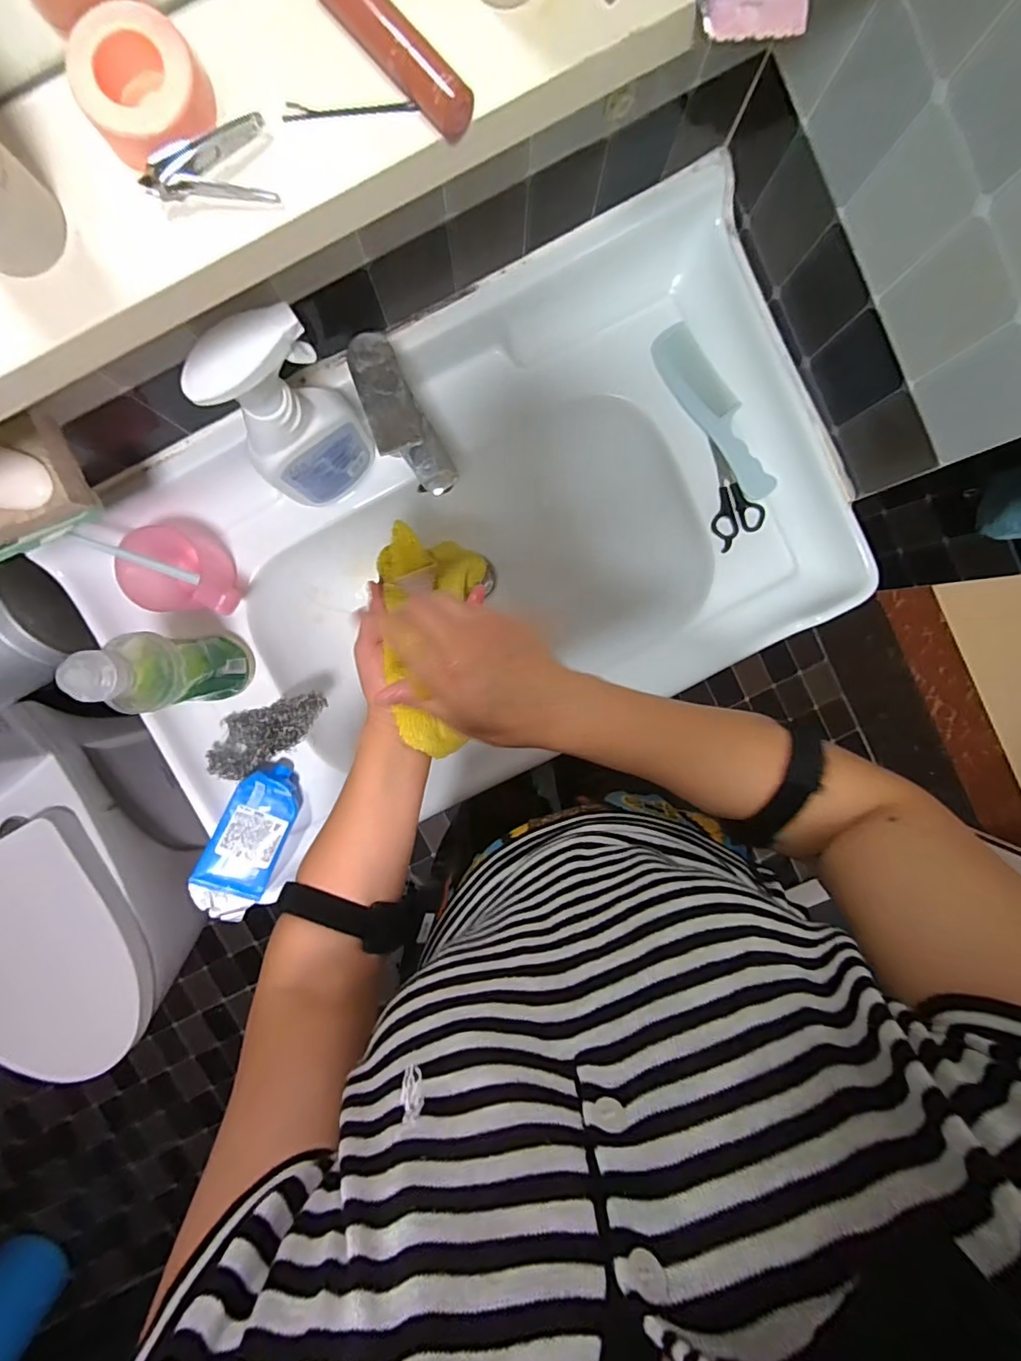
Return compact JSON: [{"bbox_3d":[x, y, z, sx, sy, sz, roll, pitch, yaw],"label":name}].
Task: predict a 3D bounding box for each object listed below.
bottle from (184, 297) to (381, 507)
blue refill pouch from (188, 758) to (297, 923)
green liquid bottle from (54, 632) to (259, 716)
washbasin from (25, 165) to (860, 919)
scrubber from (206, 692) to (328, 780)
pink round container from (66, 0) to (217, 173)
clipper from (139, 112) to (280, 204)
[{"bbox_3d":[-0.192,-0.230,0.483,0.100,0.242,0.049,-33,95,1],"label":"bottle"},{"bbox_3d":[-0.300,0.182,0.613,0.072,0.033,0.177,21,81,-3],"label":"blue refill pouch"},{"bbox_3d":[-0.332,-0.009,0.522,0.058,0.231,0.069,1,95,-2],"label":"green liquid bottle"},{"bbox_3d":[-0.038,-0.134,0.644,0.797,0.162,0.486,-28,95,1],"label":"washbasin"},{"bbox_3d":[-0.290,0.058,0.629,0.143,0.032,0.069,-31,95,1],"label":"scrubber"},{"bbox_3d":[-0.156,-0.252,0.223,0.049,0.019,0.042,-34,95,2],"label":"pink round container"},{"bbox_3d":[-0.133,-0.231,0.235,0.052,0.010,0.031,-3,95,-1],"label":"clipper"}]

